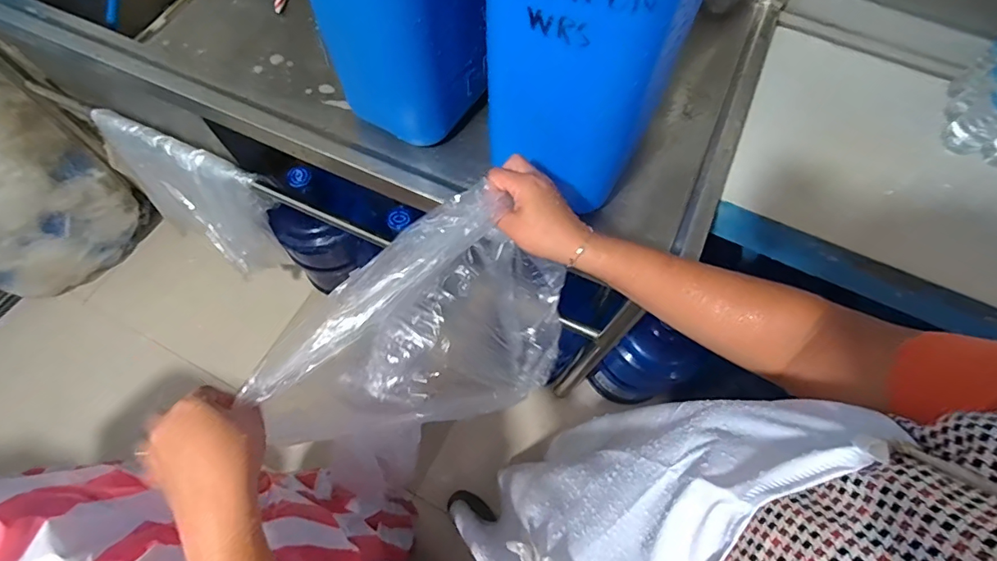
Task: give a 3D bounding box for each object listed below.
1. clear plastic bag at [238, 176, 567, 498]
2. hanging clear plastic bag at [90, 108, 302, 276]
[{"bbox_3d":[-0.072,0.076,0.504,0.322,0.252,0.066,-39,42,-15],"label":"clear plastic bag"},{"bbox_3d":[-0.727,-0.184,1.170,0.465,0.352,0.138,24,67,8],"label":"hanging clear plastic bag"}]

